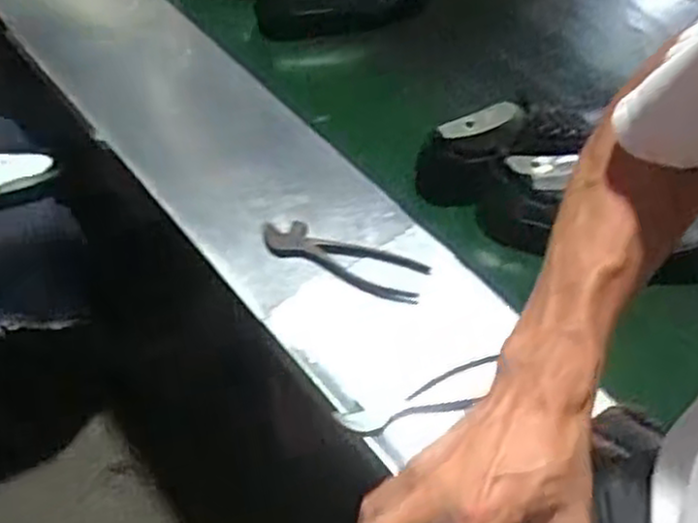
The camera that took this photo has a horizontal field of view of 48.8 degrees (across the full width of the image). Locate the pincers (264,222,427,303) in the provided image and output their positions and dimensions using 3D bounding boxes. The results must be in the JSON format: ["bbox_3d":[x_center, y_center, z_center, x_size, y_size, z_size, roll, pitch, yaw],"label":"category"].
[{"bbox_3d":[-0.009,-0.004,0.878,0.194,0.021,0.054,18,55,14],"label":"pincers"}]

